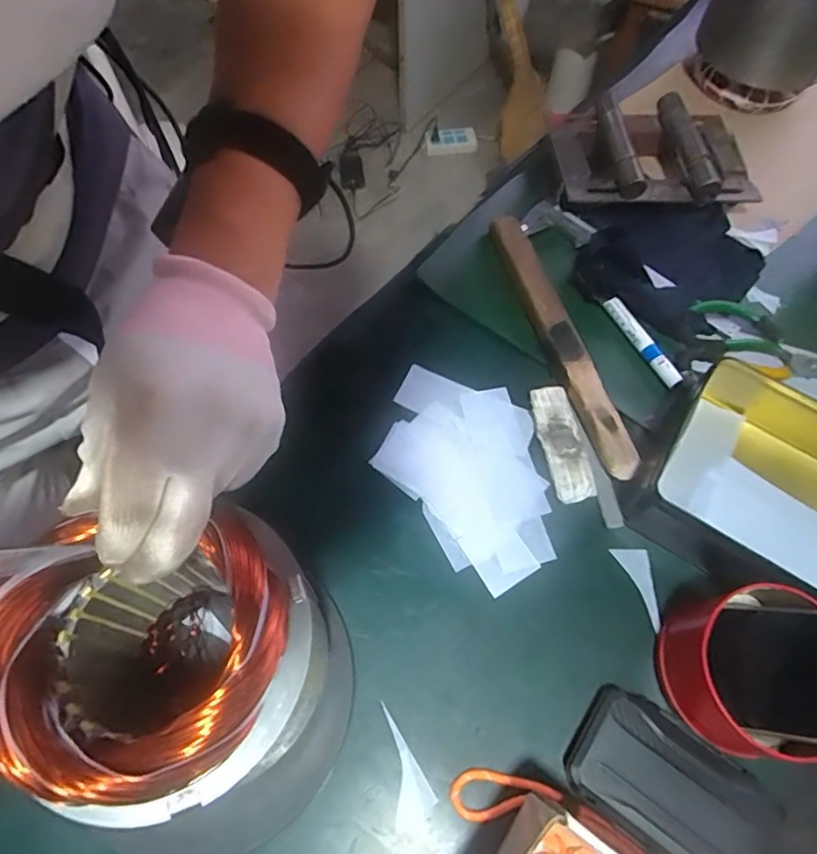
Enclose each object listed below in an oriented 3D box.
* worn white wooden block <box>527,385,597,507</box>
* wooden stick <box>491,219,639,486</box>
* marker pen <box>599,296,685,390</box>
[{"bbox_3d":[0.127,0.013,0.476,0.032,0.011,0.100,-9,64,-5],"label":"worn white wooden block"},{"bbox_3d":[0.133,-0.082,0.510,0.029,0.019,0.273,-15,65,-8],"label":"wooden stick"},{"bbox_3d":[0.210,-0.078,0.514,0.011,0.010,0.097,-25,66,-12],"label":"marker pen"}]

